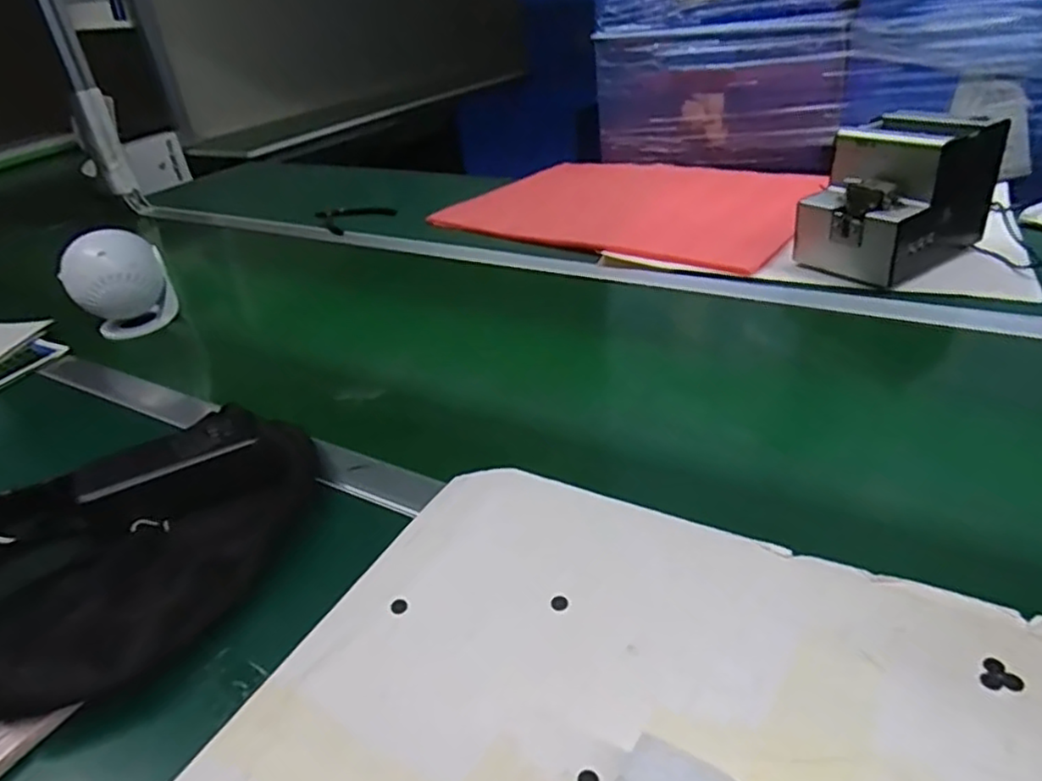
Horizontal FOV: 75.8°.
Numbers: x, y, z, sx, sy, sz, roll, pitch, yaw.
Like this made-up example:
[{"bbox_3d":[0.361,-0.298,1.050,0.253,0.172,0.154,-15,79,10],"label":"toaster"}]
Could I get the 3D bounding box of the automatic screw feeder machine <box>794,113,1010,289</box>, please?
[{"bbox_3d":[0.433,-0.226,0.776,0.184,0.145,0.134,-27,37,-27],"label":"automatic screw feeder machine"}]

